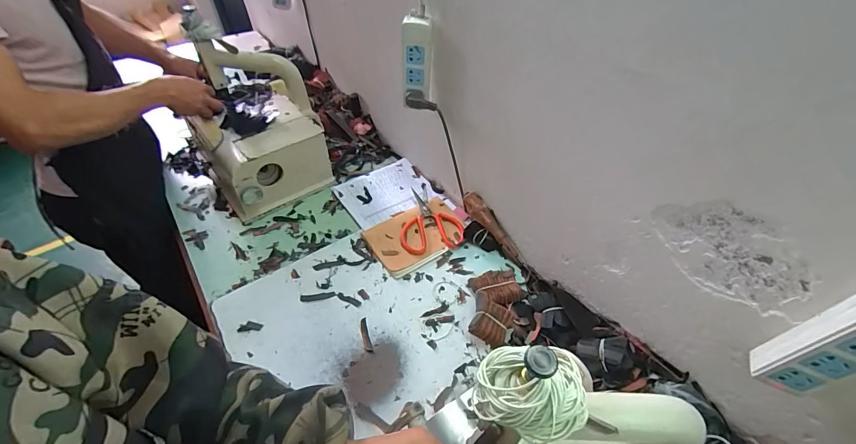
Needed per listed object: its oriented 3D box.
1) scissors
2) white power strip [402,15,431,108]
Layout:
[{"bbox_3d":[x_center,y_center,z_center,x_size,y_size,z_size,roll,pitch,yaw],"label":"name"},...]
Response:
[{"bbox_3d":[-0.008,-0.017,0.873,0.135,0.013,0.205,-13,49,-10],"label":"scissors"},{"bbox_3d":[-0.022,-0.307,0.734,0.056,0.152,0.025,6,48,6],"label":"white power strip"}]

